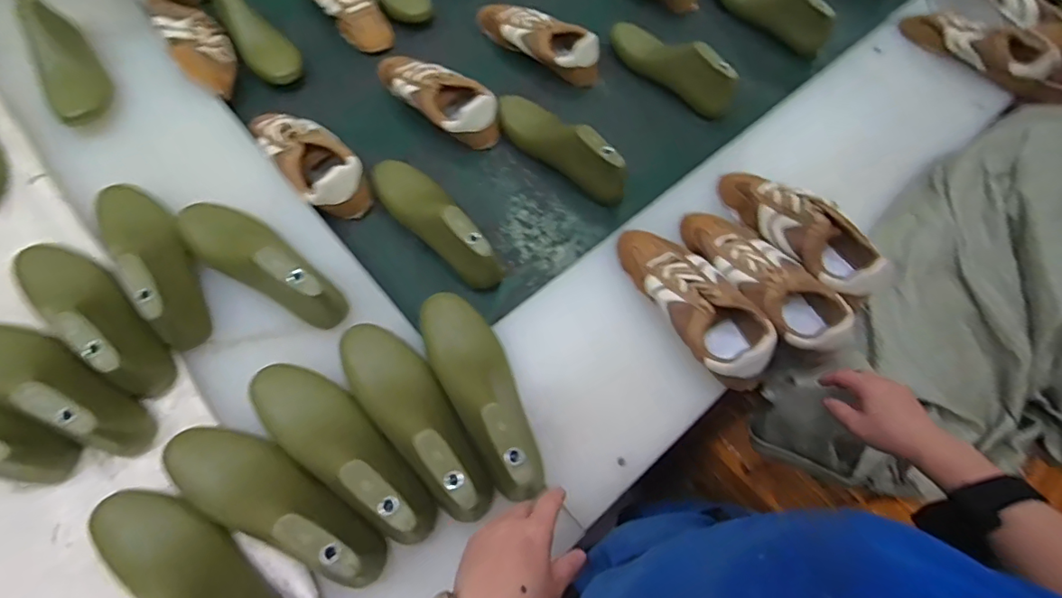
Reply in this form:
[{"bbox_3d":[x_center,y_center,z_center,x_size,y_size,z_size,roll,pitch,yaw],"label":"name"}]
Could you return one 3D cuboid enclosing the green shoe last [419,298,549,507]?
[{"bbox_3d":[-0.051,0.094,0.559,0.078,0.078,0.236,-23,63,-13],"label":"green shoe last"}]

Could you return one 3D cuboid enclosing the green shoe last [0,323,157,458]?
[{"bbox_3d":[-0.521,0.081,0.544,0.245,0.088,0.076,22,66,7],"label":"green shoe last"}]

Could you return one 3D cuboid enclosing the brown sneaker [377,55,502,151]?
[{"bbox_3d":[-0.156,-0.328,0.827,0.246,0.081,0.096,37,68,13],"label":"brown sneaker"}]

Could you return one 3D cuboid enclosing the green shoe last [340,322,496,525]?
[{"bbox_3d":[-0.121,0.120,0.548,0.078,0.091,0.249,-35,71,-17],"label":"green shoe last"}]

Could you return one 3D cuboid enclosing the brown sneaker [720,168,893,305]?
[{"bbox_3d":[0.350,-0.089,0.684,0.093,0.096,0.245,-40,73,-19],"label":"brown sneaker"}]

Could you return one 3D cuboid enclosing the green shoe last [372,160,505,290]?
[{"bbox_3d":[-0.131,-0.115,0.699,0.074,0.078,0.257,-36,72,-18],"label":"green shoe last"}]

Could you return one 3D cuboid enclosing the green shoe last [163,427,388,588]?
[{"bbox_3d":[-0.254,0.191,0.505,0.237,0.099,0.076,22,66,7],"label":"green shoe last"}]

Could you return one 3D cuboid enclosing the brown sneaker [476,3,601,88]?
[{"bbox_3d":[0.007,-0.450,0.893,0.257,0.074,0.080,35,68,12],"label":"brown sneaker"}]

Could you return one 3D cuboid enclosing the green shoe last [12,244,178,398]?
[{"bbox_3d":[-0.508,0.007,0.584,0.249,0.083,0.074,38,69,14],"label":"green shoe last"}]

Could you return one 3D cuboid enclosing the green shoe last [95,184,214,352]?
[{"bbox_3d":[-0.460,-0.055,0.614,0.076,0.084,0.241,-36,72,-18],"label":"green shoe last"}]

